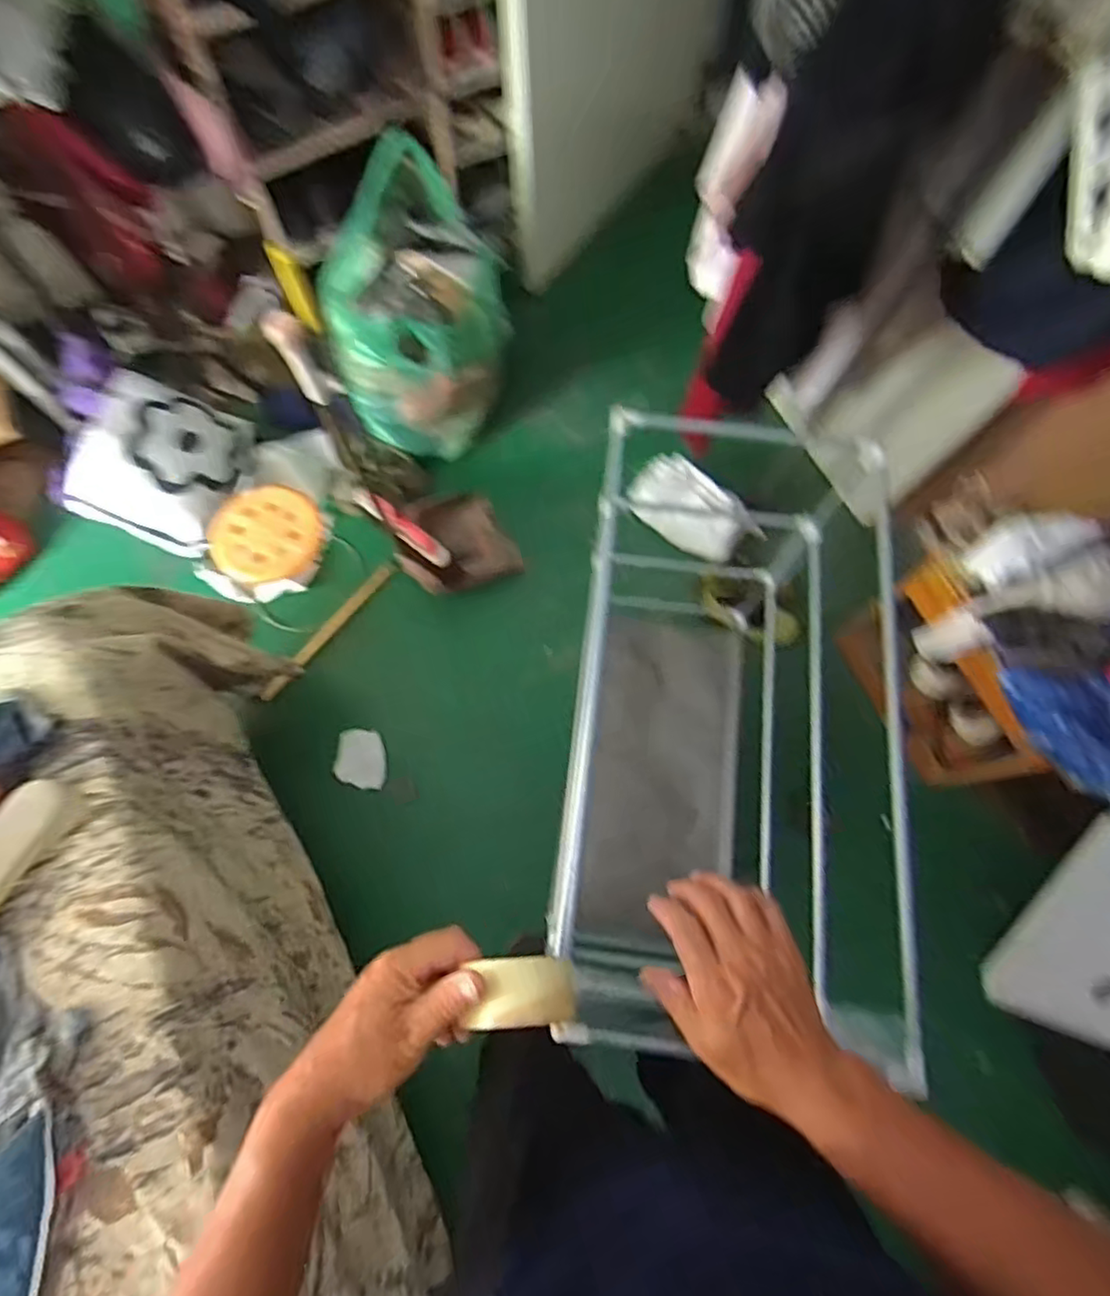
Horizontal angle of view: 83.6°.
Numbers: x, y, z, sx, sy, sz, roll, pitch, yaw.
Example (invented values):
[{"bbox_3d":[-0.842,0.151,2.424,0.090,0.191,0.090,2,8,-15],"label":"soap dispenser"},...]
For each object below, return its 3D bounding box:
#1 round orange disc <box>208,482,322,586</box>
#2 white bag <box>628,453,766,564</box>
[{"bbox_3d":[-0.649,-0.252,1.374,0.269,0.077,0.221,6,72,2],"label":"round orange disc"},{"bbox_3d":[0.339,-0.346,1.539,0.332,0.112,0.159,39,76,12],"label":"white bag"}]

